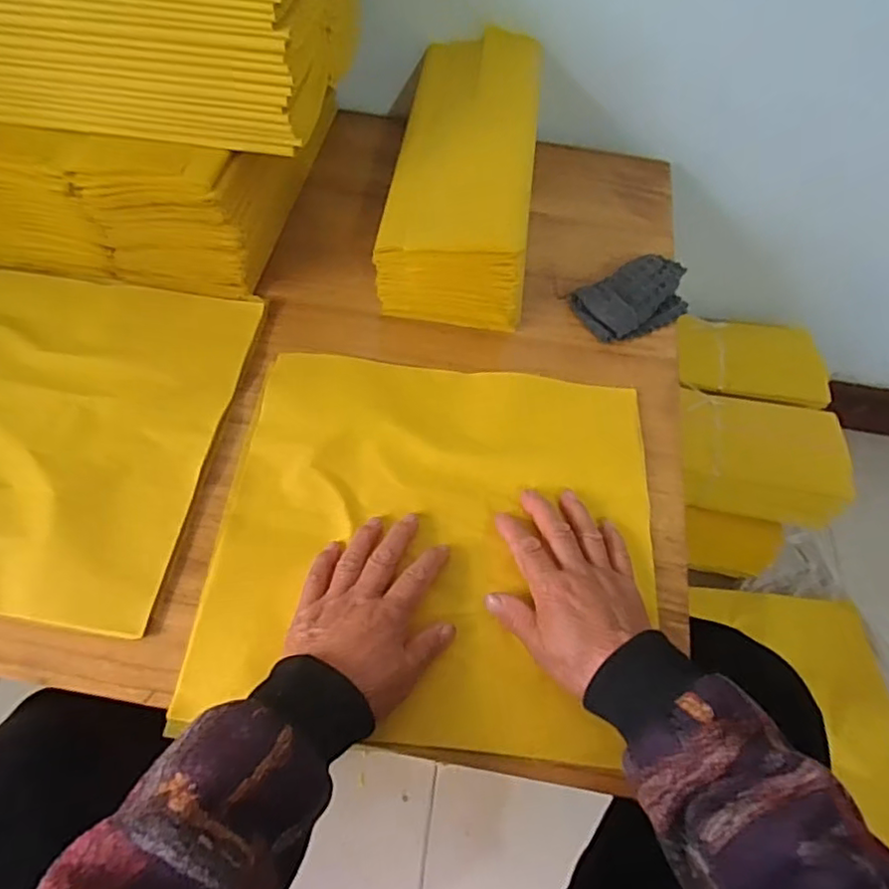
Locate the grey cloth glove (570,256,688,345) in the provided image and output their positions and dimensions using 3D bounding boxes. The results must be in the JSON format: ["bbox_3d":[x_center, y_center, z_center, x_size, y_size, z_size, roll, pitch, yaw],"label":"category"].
[{"bbox_3d":[0.182,-0.139,0.583,0.110,0.030,0.066,-22,63,-16],"label":"grey cloth glove"}]

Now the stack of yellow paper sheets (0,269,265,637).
[{"bbox_3d":[-0.334,-0.025,0.481,0.303,0.019,0.297,8,59,1],"label":"stack of yellow paper sheets"}]

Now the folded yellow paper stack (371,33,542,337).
[{"bbox_3d":[0.025,-0.270,0.604,0.134,0.105,0.310,9,59,1],"label":"folded yellow paper stack"}]

